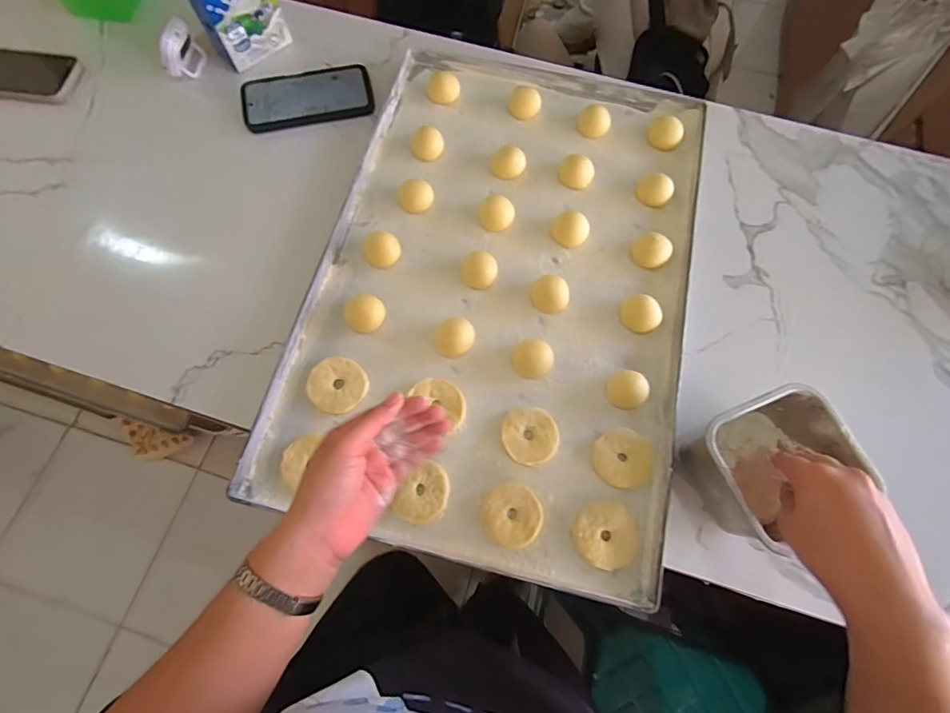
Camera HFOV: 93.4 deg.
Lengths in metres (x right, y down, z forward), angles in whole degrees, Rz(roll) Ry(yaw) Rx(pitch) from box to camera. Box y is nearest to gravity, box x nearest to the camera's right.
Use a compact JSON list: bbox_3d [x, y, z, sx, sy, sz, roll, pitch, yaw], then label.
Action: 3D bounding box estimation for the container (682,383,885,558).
[{"bbox_3d":[0.260,0.098,0.406,0.116,0.084,0.112,-25,76,-9],"label":"container"}]

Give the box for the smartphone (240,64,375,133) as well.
[{"bbox_3d":[-0.221,-0.347,0.594,0.163,0.013,0.088,-12,71,-5],"label":"smartphone"}]

